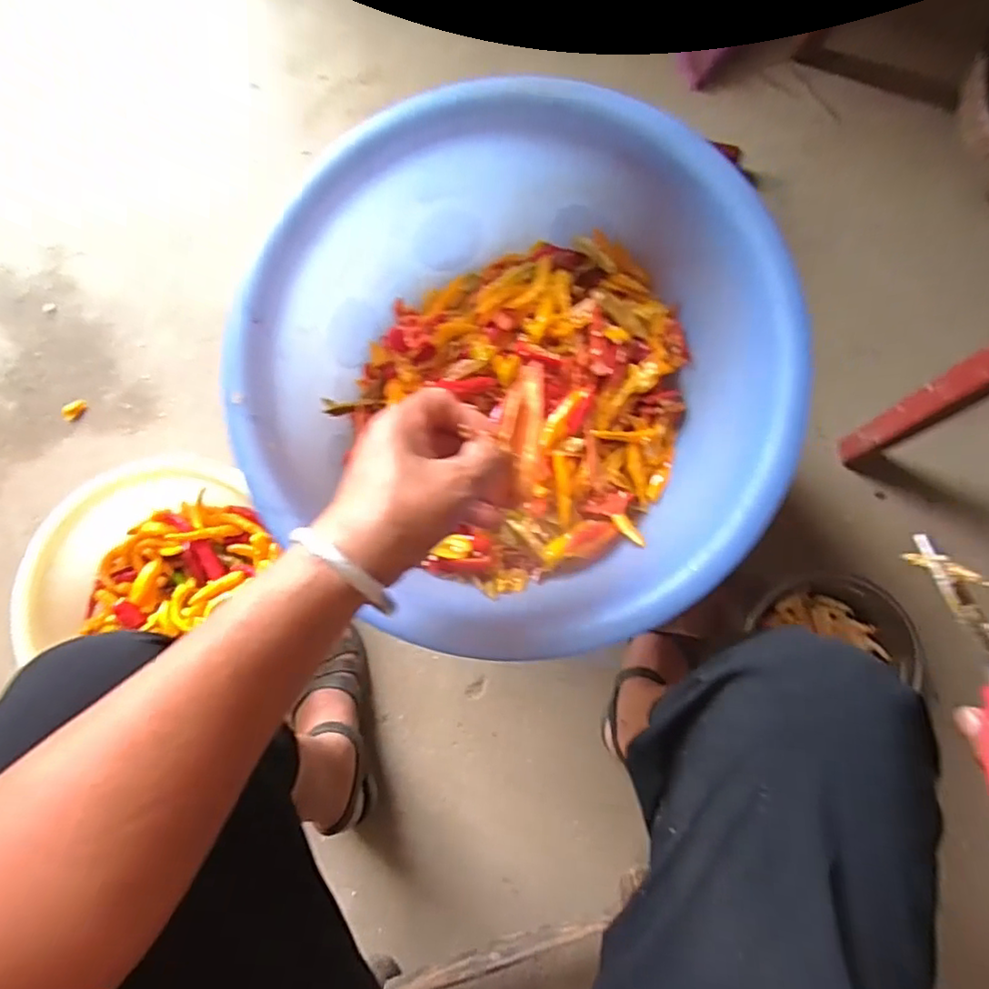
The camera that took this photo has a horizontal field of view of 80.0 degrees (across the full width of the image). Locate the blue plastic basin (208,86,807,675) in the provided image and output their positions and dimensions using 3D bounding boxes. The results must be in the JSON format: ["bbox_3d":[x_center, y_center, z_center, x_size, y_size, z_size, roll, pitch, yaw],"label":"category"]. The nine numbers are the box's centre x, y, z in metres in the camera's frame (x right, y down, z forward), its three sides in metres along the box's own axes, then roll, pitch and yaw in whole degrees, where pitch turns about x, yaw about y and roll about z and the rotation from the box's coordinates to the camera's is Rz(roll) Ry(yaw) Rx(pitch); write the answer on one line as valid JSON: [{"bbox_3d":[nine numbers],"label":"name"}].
[{"bbox_3d":[0.014,-0.074,0.420,0.346,0.135,0.317,0,79,1],"label":"blue plastic basin"}]

